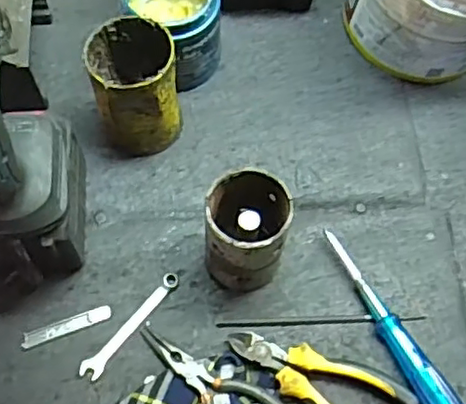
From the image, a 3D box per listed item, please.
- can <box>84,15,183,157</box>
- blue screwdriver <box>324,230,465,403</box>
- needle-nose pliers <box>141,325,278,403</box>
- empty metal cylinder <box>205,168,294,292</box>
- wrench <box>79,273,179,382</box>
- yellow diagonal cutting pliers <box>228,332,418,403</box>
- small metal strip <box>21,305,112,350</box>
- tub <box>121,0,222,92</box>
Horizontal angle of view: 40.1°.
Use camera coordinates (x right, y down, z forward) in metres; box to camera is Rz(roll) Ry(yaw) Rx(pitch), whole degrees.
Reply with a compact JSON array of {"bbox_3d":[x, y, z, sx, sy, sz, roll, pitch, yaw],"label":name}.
[{"bbox_3d":[-0.087,-0.102,0.580,0.072,0.113,0.074,0,65,-1],"label":"can"},{"bbox_3d":[0.135,0.104,0.534,0.027,0.027,0.189,-22,67,-11],"label":"blue screwdriver"},{"bbox_3d":[-0.021,0.154,0.515,0.148,0.019,0.048,32,68,13],"label":"needle-nose pliers"},{"bbox_3d":[0.011,0.024,0.520,0.062,0.123,0.067,0,65,-1],"label":"empty metal cylinder"},{"bbox_3d":[-0.086,0.105,0.544,0.017,0.008,0.110,38,70,15],"label":"wrench"},{"bbox_3d":[0.068,0.146,0.516,0.152,0.023,0.057,24,67,10],"label":"yellow diagonal cutting pliers"},{"bbox_3d":[-0.142,0.106,0.547,0.077,0.004,0.015,-18,66,-9],"label":"small metal strip"},{"bbox_3d":[-0.054,-0.179,0.622,0.092,0.097,0.087,0,65,-1],"label":"tub"}]

